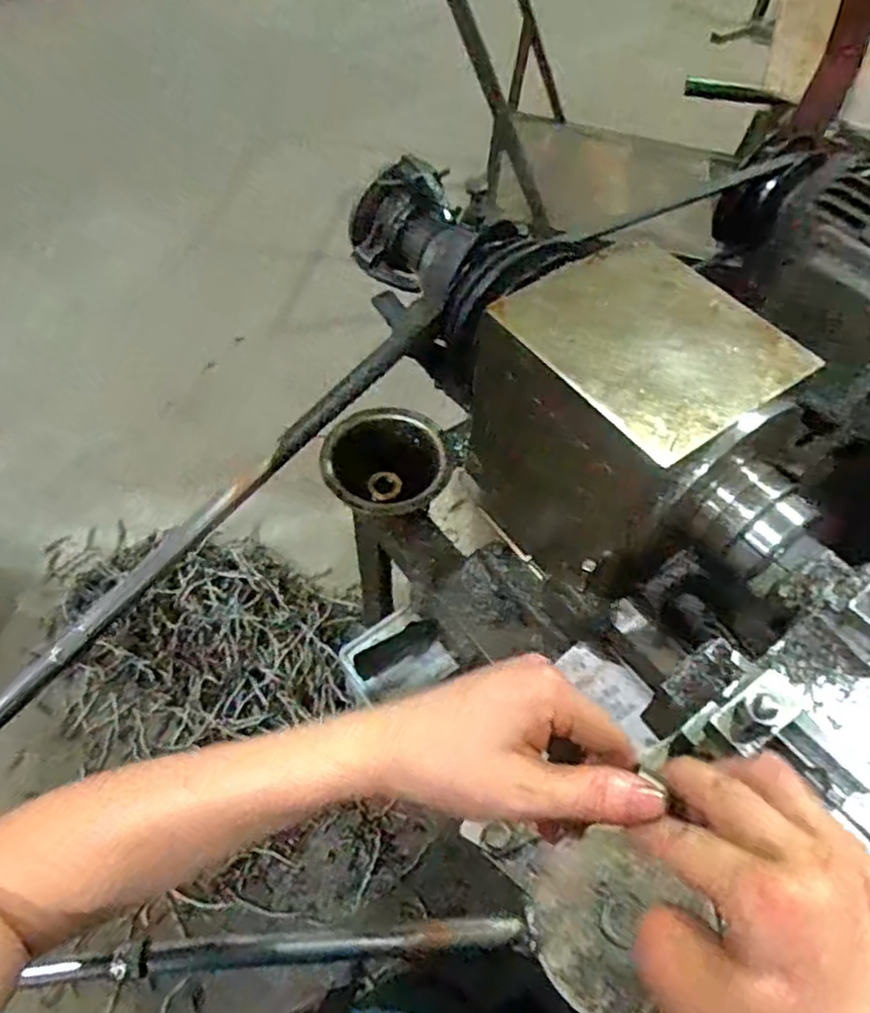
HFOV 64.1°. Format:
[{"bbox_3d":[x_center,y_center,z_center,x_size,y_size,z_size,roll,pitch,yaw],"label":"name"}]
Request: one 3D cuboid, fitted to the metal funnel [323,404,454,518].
[{"bbox_3d":[-0.048,-0.042,0.726,0.125,0.047,0.122,1,55,-2],"label":"metal funnel"}]

